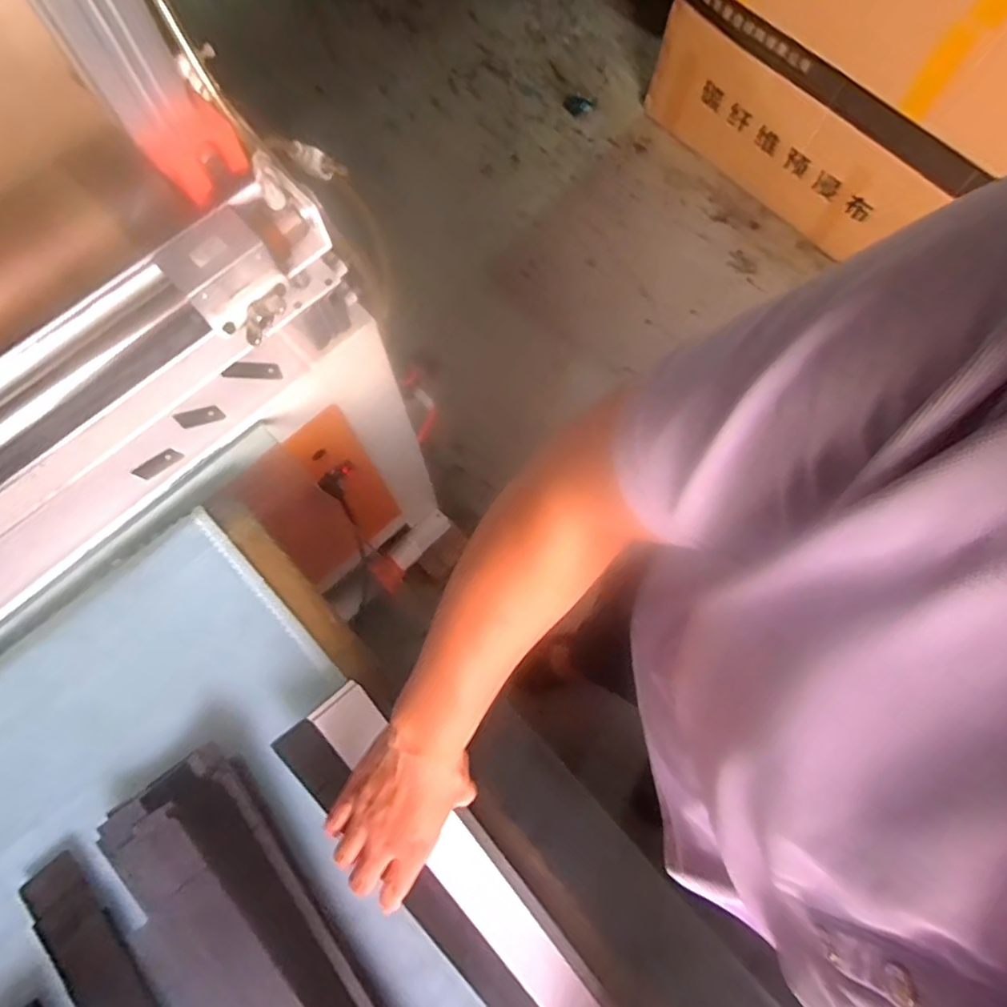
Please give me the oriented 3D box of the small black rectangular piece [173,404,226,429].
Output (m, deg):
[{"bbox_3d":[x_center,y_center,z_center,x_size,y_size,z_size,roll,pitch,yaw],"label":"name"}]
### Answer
[{"bbox_3d":[-0.305,-0.087,0.627,0.047,0.004,0.016,-16,93,-9],"label":"small black rectangular piece"}]

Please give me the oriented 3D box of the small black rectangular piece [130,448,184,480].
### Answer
[{"bbox_3d":[-0.339,-0.038,0.612,0.046,0.004,0.015,-35,113,-8],"label":"small black rectangular piece"}]

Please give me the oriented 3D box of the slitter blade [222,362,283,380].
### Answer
[{"bbox_3d":[-0.256,-0.136,0.639,0.057,0.004,0.017,3,86,-9],"label":"slitter blade"}]

